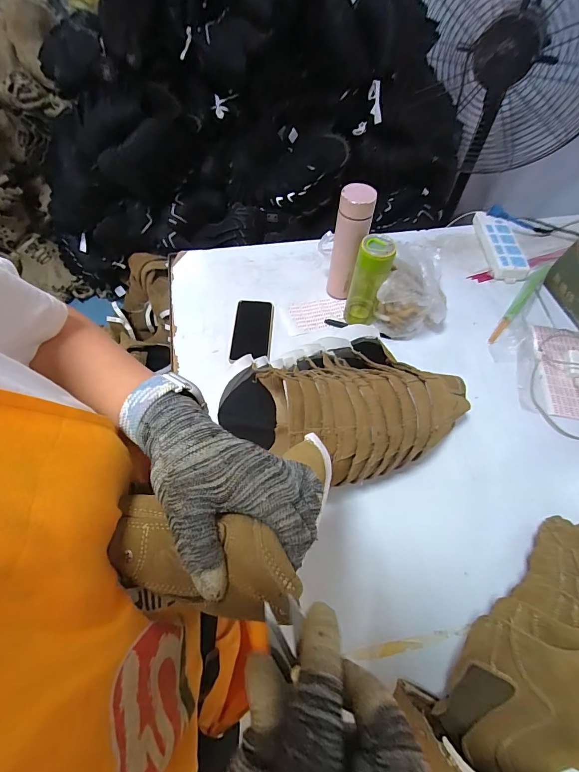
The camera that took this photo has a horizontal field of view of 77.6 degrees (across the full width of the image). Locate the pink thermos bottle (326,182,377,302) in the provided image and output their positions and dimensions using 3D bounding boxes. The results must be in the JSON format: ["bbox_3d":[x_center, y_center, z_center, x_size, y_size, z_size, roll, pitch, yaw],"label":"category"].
[{"bbox_3d":[0.118,-0.279,0.730,0.061,0.227,0.051,13,59,4],"label":"pink thermos bottle"}]

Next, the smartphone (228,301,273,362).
[{"bbox_3d":[-0.077,-0.115,0.755,0.080,0.016,0.164,4,58,-1],"label":"smartphone"}]

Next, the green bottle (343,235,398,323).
[{"bbox_3d":[0.154,-0.205,0.711,0.066,0.183,0.066,12,59,4],"label":"green bottle"}]

